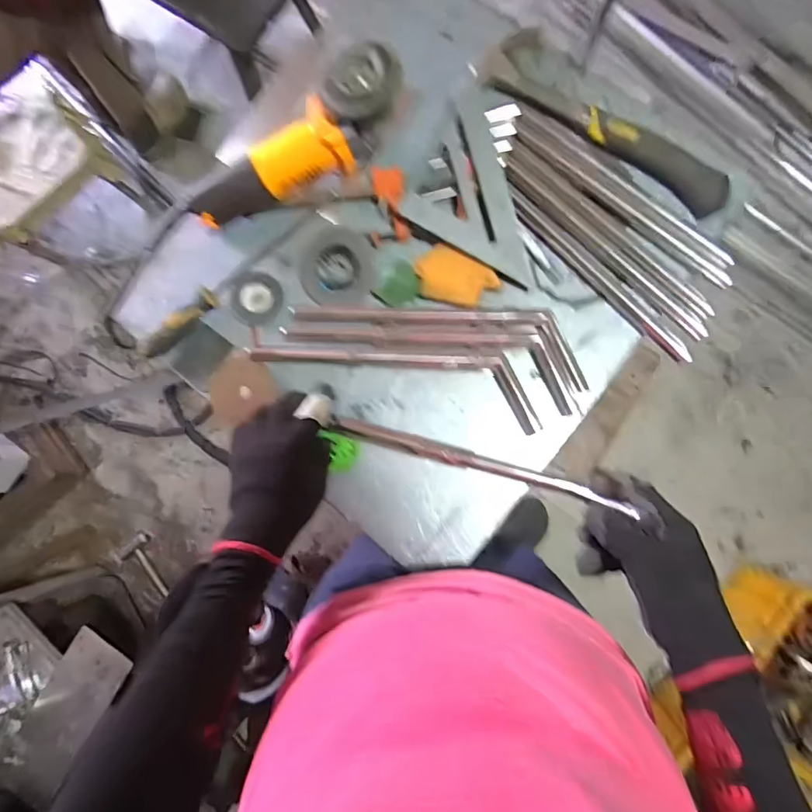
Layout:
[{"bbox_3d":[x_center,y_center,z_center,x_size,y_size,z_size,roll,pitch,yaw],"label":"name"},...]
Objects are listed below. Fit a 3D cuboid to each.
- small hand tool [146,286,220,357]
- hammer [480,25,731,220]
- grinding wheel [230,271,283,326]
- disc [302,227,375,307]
[{"bbox_3d":[-0.276,-0.099,0.591,0.108,0.020,0.024,-43,83,2],"label":"small hand tool"},{"bbox_3d":[0.225,-0.321,0.551,0.309,0.028,0.089,43,91,8],"label":"hammer"},{"bbox_3d":[-0.184,-0.134,0.603,0.060,0.015,0.063,2,86,7],"label":"grinding wheel"},{"bbox_3d":[-0.083,-0.168,0.584,0.092,0.010,0.096,-36,83,3],"label":"disc"}]

